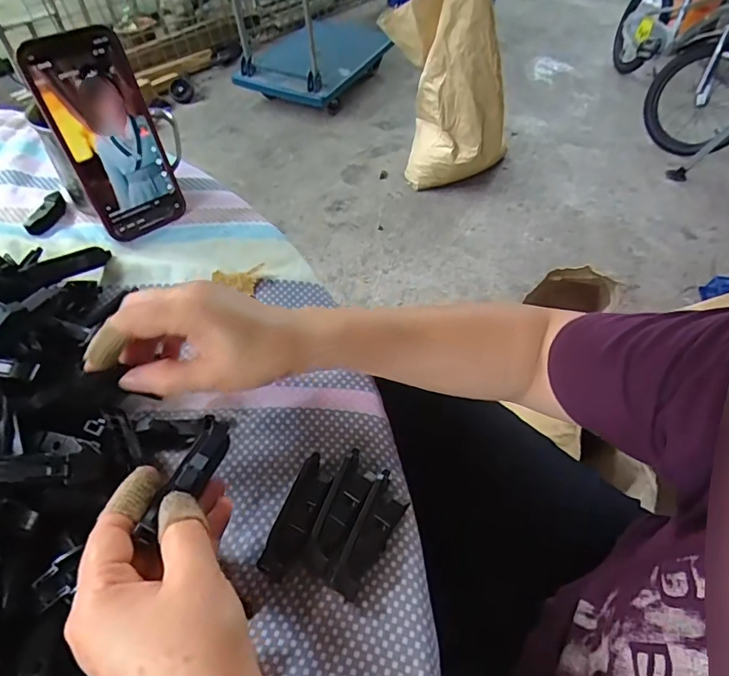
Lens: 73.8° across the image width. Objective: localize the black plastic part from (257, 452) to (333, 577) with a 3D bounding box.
[{"bbox_3d":[-0.038,0.106,0.289,0.022,0.016,0.069,18,53,13],"label":"black plastic part"}]

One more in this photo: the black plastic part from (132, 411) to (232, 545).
[{"bbox_3d":[-0.091,0.070,0.254,0.020,0.011,0.075,12,38,9],"label":"black plastic part"}]

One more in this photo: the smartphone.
[{"bbox_3d":[-0.212,-0.165,0.410,0.077,0.155,0.007,-33,42,-24],"label":"smartphone"}]

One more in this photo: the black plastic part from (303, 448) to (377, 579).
[{"bbox_3d":[-0.013,0.103,0.291,0.022,0.016,0.070,19,54,14],"label":"black plastic part"}]

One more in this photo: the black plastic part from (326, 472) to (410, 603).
[{"bbox_3d":[0.004,0.113,0.282,0.022,0.020,0.070,21,54,15],"label":"black plastic part"}]

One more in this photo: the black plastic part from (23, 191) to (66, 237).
[{"bbox_3d":[-0.296,-0.119,0.453,0.015,0.015,0.052,7,52,4],"label":"black plastic part"}]

